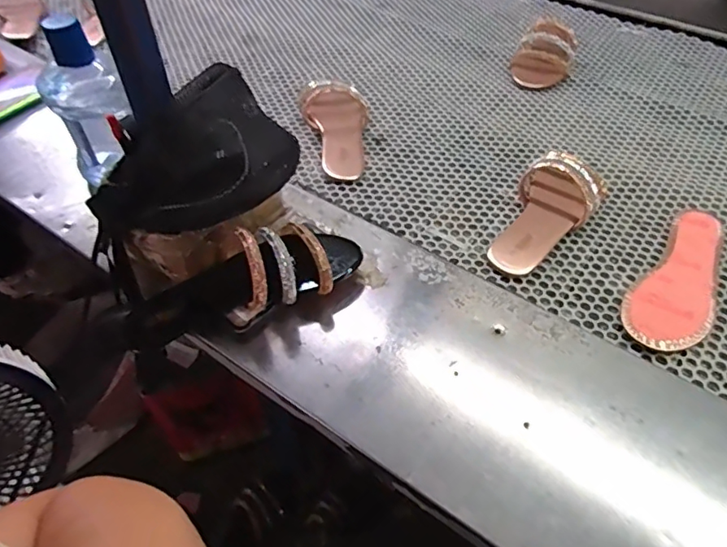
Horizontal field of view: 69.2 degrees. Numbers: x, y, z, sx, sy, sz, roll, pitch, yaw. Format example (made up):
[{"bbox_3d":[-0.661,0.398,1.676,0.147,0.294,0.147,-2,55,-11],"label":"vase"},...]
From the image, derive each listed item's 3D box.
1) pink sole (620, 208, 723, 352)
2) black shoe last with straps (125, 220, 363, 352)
[{"bbox_3d":[0.390,0.003,0.632,0.083,0.025,0.253,33,56,25],"label":"pink sole"},{"bbox_3d":[-0.119,0.001,0.548,0.247,0.086,0.104,-19,52,-16],"label":"black shoe last with straps"}]

